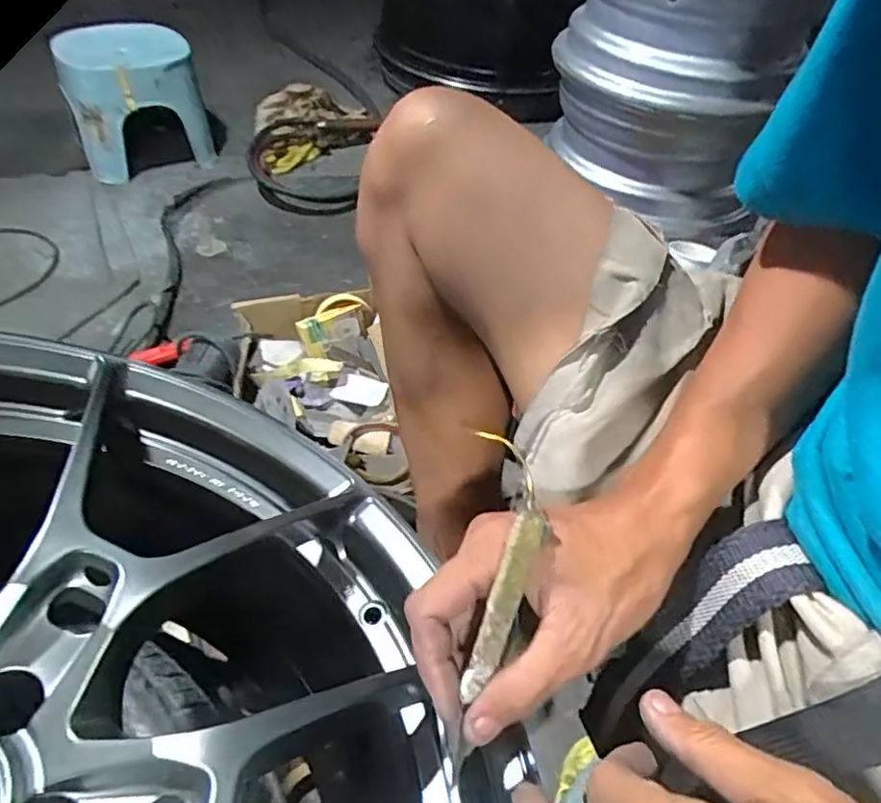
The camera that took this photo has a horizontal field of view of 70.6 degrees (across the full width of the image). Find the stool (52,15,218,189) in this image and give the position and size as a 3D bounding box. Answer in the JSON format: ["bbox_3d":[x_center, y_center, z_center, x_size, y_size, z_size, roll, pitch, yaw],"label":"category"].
[{"bbox_3d":[-0.603,-0.597,1.231,0.239,0.206,0.202,-21,52,-23],"label":"stool"}]

